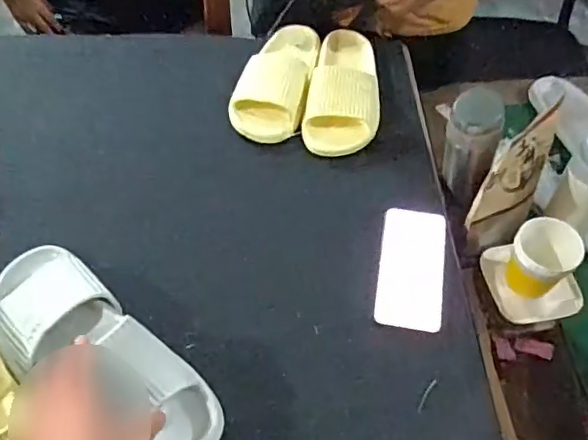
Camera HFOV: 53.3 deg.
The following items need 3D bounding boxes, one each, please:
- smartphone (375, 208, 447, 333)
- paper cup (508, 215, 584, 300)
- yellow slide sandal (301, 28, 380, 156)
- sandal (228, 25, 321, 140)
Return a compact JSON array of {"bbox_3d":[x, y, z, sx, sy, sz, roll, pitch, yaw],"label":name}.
[{"bbox_3d":[0.140,0.056,0.692,0.076,0.007,0.157,10,57,3],"label":"smartphone"},{"bbox_3d":[0.292,0.055,0.705,0.072,0.094,0.069,0,53,0],"label":"paper cup"},{"bbox_3d":[0.079,-0.202,0.875,0.101,0.063,0.239,8,53,6],"label":"yellow slide sandal"},{"bbox_3d":[-0.026,-0.214,0.881,0.110,0.066,0.232,10,54,6],"label":"sandal"}]

